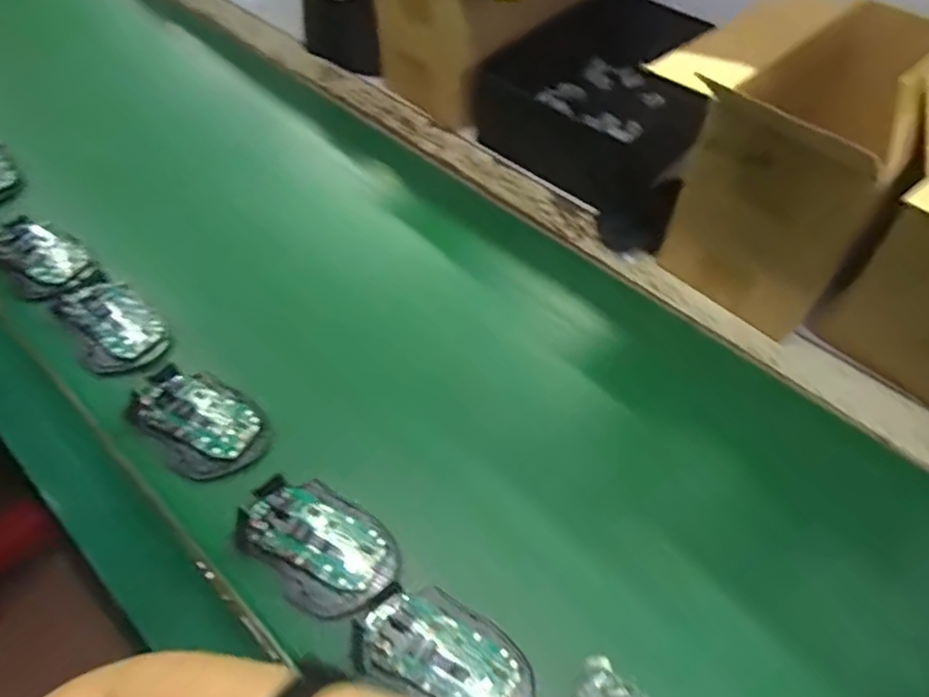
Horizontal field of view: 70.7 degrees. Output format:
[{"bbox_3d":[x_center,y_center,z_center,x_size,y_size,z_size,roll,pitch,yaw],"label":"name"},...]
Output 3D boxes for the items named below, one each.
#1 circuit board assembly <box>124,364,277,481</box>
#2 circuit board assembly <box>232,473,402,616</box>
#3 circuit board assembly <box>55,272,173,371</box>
[{"bbox_3d":[-0.210,0.058,0.514,0.119,0.025,0.070,29,64,21],"label":"circuit board assembly"},{"bbox_3d":[-0.103,0.135,0.453,0.113,0.014,0.072,28,64,21],"label":"circuit board assembly"},{"bbox_3d":[-0.313,-0.024,0.579,0.068,0.018,0.121,-36,62,-17],"label":"circuit board assembly"}]

